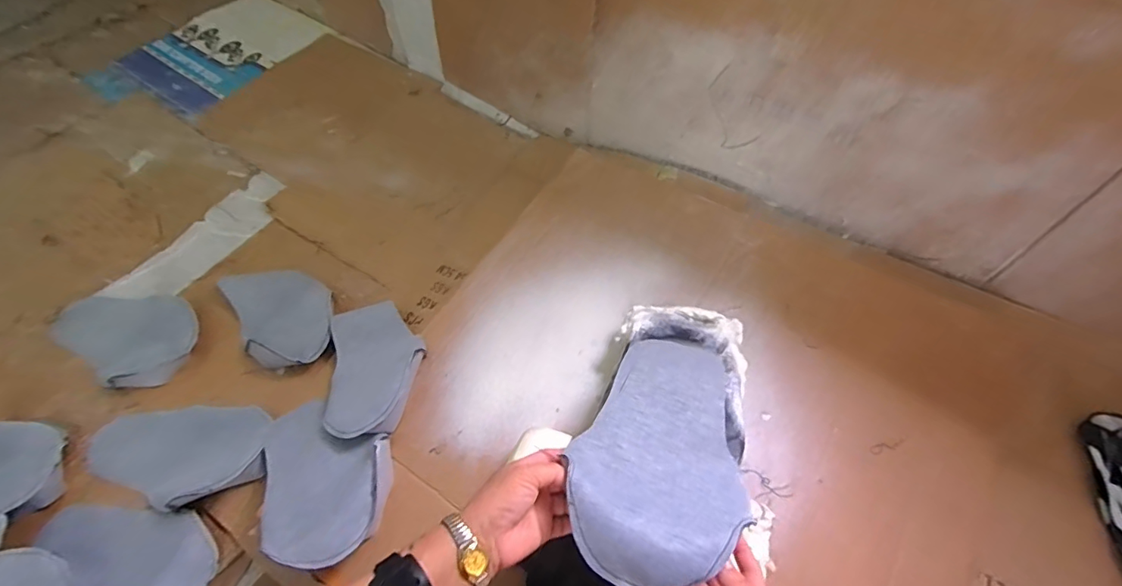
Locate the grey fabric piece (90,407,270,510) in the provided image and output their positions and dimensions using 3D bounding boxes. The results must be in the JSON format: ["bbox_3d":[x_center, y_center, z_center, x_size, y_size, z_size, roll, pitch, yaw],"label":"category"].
[{"bbox_3d":[-0.552,0.232,0.698,0.280,0.043,0.150,-10,56,3],"label":"grey fabric piece"}]

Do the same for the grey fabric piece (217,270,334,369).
[{"bbox_3d":[-0.465,0.040,0.801,0.196,0.051,0.156,1,61,1],"label":"grey fabric piece"}]

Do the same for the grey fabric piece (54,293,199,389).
[{"bbox_3d":[-0.724,0.061,0.816,0.265,0.043,0.155,27,64,14],"label":"grey fabric piece"}]

